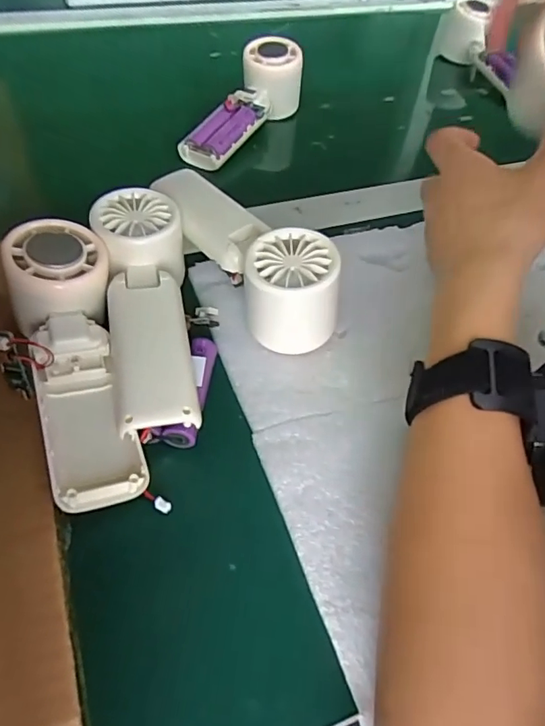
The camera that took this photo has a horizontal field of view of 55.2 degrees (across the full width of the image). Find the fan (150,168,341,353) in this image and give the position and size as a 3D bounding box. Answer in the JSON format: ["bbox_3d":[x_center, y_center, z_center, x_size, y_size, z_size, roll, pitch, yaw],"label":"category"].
[{"bbox_3d":[-0.018,-0.075,0.337,0.058,0.059,0.168,-26,59,-24],"label":"fan"}]

